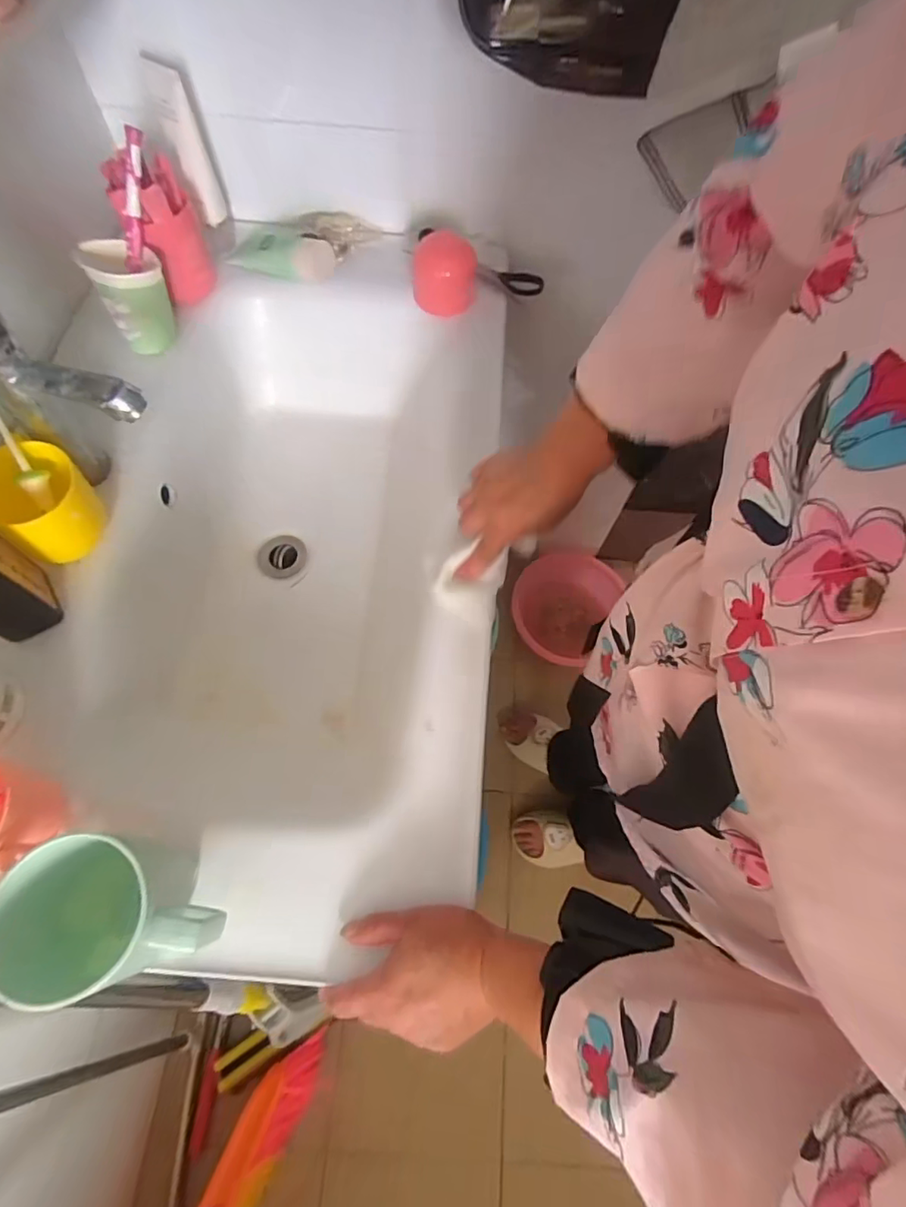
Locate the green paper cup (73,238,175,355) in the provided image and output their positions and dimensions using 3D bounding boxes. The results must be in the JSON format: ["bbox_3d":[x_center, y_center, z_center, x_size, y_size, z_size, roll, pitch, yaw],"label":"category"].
[{"bbox_3d":[-0.337,-0.330,0.561,0.069,0.084,0.072,-30,70,-14],"label":"green paper cup"}]

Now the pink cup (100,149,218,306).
[{"bbox_3d":[-0.309,-0.402,0.566,0.072,0.118,0.074,-23,68,-12],"label":"pink cup"}]

